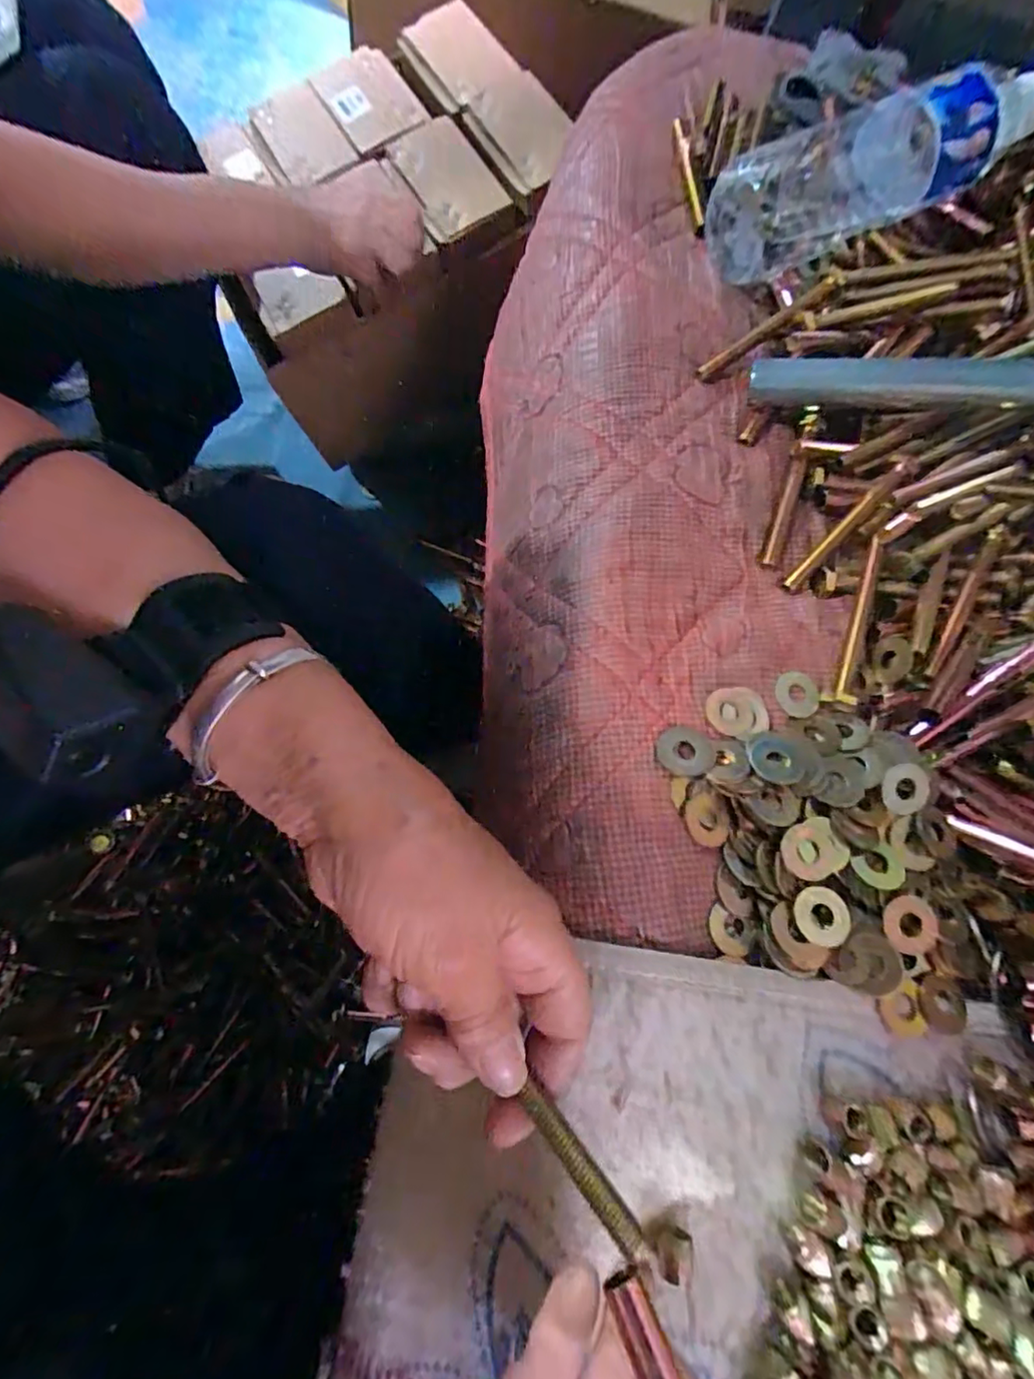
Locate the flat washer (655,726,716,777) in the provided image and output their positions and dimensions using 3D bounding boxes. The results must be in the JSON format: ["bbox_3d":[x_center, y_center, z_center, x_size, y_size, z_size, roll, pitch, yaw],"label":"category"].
[{"bbox_3d":[0.081,0.029,0.273,0.028,0.004,0.025,16,70,-4],"label":"flat washer"}]

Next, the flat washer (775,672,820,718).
[{"bbox_3d":[0.146,0.003,0.300,0.025,0.004,0.024,2,78,-11],"label":"flat washer"}]

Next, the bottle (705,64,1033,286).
[{"bbox_3d":[0.233,-0.334,0.352,0.229,0.057,0.066,-26,74,-12],"label":"bottle"}]

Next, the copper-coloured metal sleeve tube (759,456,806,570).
[{"bbox_3d":[0.152,-0.101,0.327,0.010,0.008,0.073,23,69,-1],"label":"copper-coloured metal sleeve tube"}]

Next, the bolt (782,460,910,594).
[{"bbox_3d":[0.186,-0.092,0.322,0.101,0.014,0.009,-43,78,-14],"label":"bolt"}]

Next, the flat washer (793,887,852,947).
[{"bbox_3d":[0.134,0.100,0.252,0.024,0.004,0.023,3,71,-8],"label":"flat washer"}]

